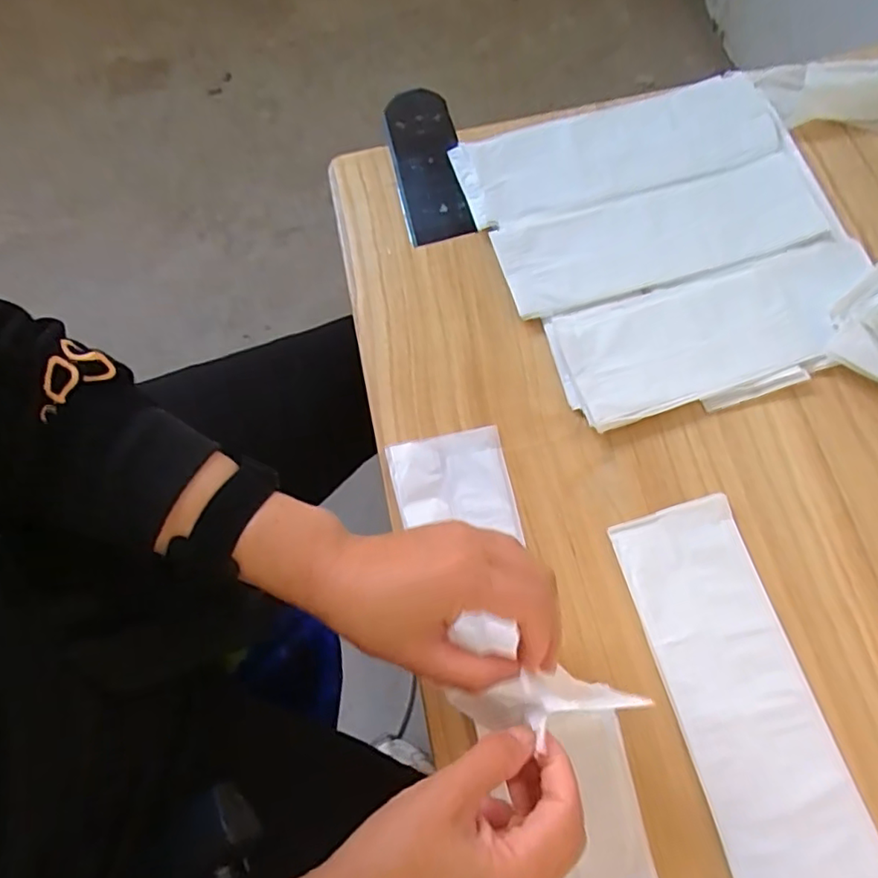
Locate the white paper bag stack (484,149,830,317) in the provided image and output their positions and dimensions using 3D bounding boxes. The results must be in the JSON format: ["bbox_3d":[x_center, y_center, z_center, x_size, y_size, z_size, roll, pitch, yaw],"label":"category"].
[{"bbox_3d":[0.174,-0.163,0.469,0.250,0.010,0.085,-16,72,-3],"label":"white paper bag stack"}]

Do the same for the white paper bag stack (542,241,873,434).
[{"bbox_3d":[0.207,-0.077,0.436,0.237,0.015,0.101,-15,71,-3],"label":"white paper bag stack"}]

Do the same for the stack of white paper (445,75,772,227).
[{"bbox_3d":[0.149,-0.248,0.499,0.267,0.006,0.095,-15,71,-3],"label":"stack of white paper"}]

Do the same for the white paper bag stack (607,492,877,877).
[{"bbox_3d":[0.187,0.166,0.355,0.083,0.010,0.255,-15,71,-3],"label":"white paper bag stack"}]

